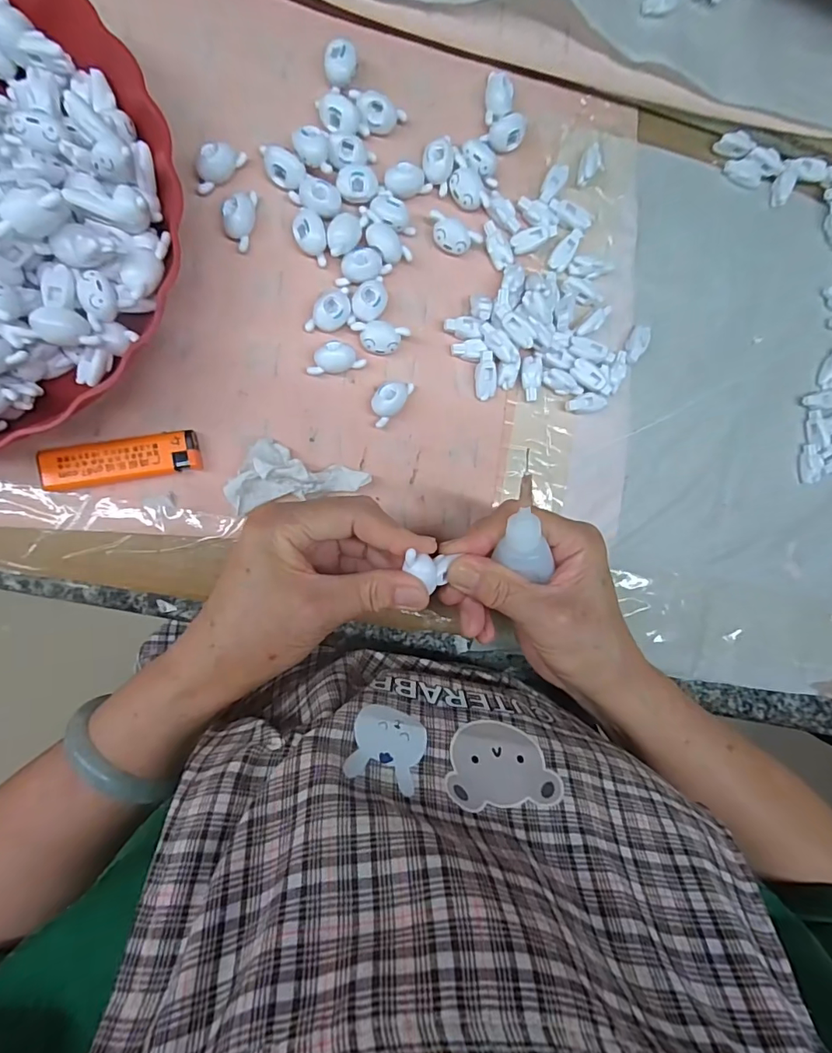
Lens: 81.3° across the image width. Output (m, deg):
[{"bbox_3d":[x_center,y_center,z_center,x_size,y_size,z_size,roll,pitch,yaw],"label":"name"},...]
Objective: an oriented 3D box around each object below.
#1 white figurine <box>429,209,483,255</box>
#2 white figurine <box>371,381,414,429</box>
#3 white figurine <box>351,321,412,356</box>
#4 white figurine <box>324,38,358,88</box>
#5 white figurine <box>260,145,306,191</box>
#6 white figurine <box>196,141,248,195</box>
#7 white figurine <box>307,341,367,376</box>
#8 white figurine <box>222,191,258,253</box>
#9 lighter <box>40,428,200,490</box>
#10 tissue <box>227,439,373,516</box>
[{"bbox_3d":[0.022,-0.178,0.300,0.033,0.015,0.016,19,89,-10],"label":"white figurine"},{"bbox_3d":[-0.015,-0.077,0.294,0.032,0.017,0.017,-43,98,-5],"label":"white figurine"},{"bbox_3d":[-0.021,-0.113,0.294,0.033,0.014,0.018,0,92,-9],"label":"white figurine"},{"bbox_3d":[-0.044,-0.270,0.285,0.019,0.013,0.019,-5,93,-9],"label":"white figurine"},{"bbox_3d":[-0.078,-0.208,0.281,0.029,0.015,0.015,37,86,-9],"label":"white figurine"},{"bbox_3d":[-0.113,-0.206,0.277,0.033,0.017,0.015,-38,98,-6],"label":"white figurine"},{"bbox_3d":[-0.048,-0.100,0.291,0.033,0.013,0.017,-7,94,-9],"label":"white figurine"},{"bbox_3d":[-0.101,-0.177,0.279,0.016,0.016,0.032,5,92,-10],"label":"white figurine"},{"bbox_3d":[-0.164,-0.037,0.274,0.079,0.015,0.022,-11,94,-9],"label":"lighter"},{"bbox_3d":[-0.071,-0.033,0.285,0.079,0.021,0.037,-13,94,-9],"label":"tissue"}]

